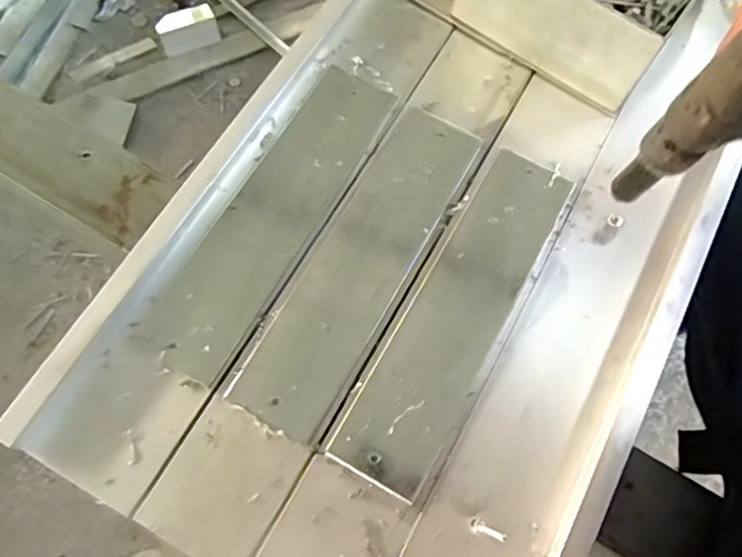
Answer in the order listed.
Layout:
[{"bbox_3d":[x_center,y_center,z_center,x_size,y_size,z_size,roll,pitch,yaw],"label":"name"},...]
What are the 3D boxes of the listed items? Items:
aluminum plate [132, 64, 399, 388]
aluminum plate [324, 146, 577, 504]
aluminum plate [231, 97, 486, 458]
[{"bbox_3d":[-0.064,-0.047,0.413,0.056,0.004,0.242,28,70,9],"label":"aluminum plate"},{"bbox_3d":[0.060,0.018,0.395,0.059,0.009,0.241,29,70,9],"label":"aluminum plate"},{"bbox_3d":[-0.003,-0.015,0.403,0.059,0.005,0.242,28,70,9],"label":"aluminum plate"}]

